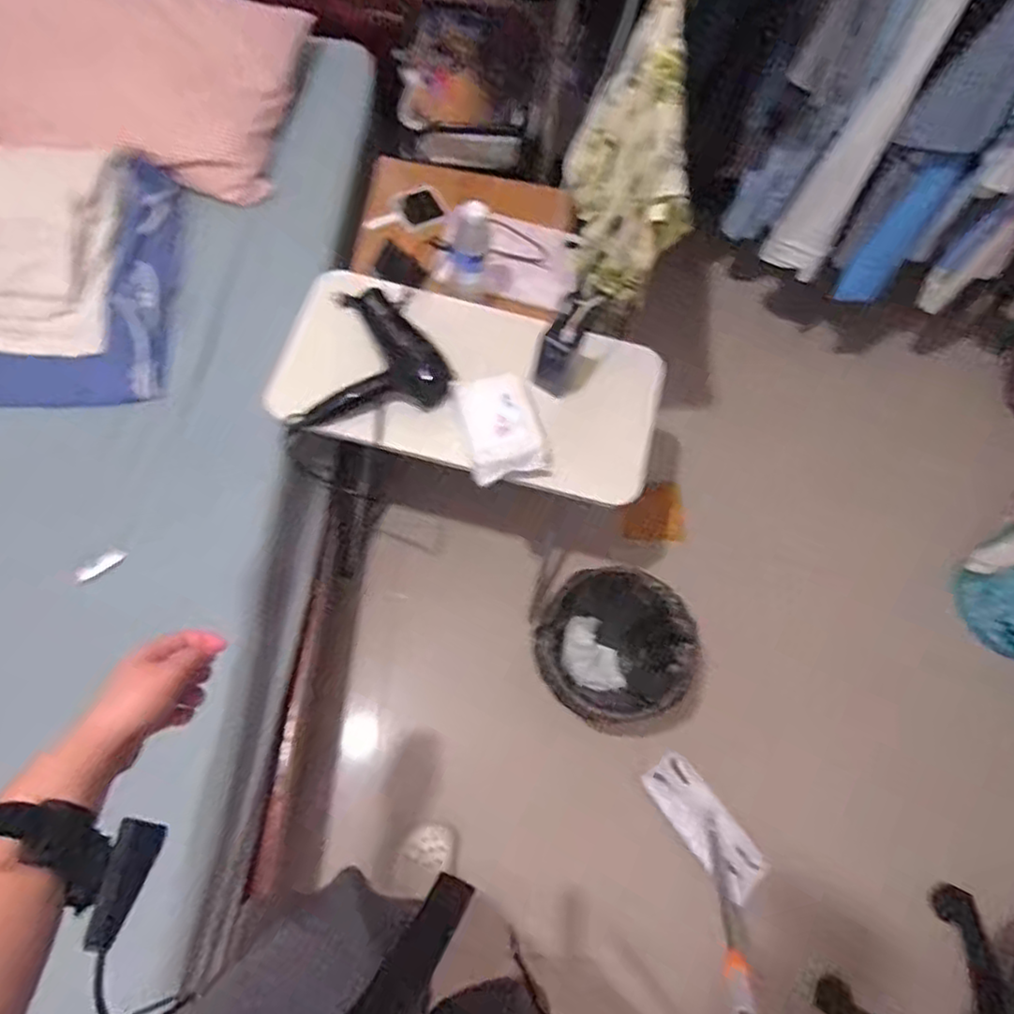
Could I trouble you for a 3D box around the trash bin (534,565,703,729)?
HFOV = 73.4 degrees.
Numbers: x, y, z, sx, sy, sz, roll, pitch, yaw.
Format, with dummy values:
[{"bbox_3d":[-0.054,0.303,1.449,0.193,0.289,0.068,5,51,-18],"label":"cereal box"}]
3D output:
[{"bbox_3d":[0.200,0.273,1.284,0.268,0.253,0.271,-36,75,-14],"label":"trash bin"}]

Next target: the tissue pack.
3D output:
[{"bbox_3d":[-0.008,-0.118,1.005,0.117,0.042,0.160,-15,71,-7],"label":"tissue pack"}]

